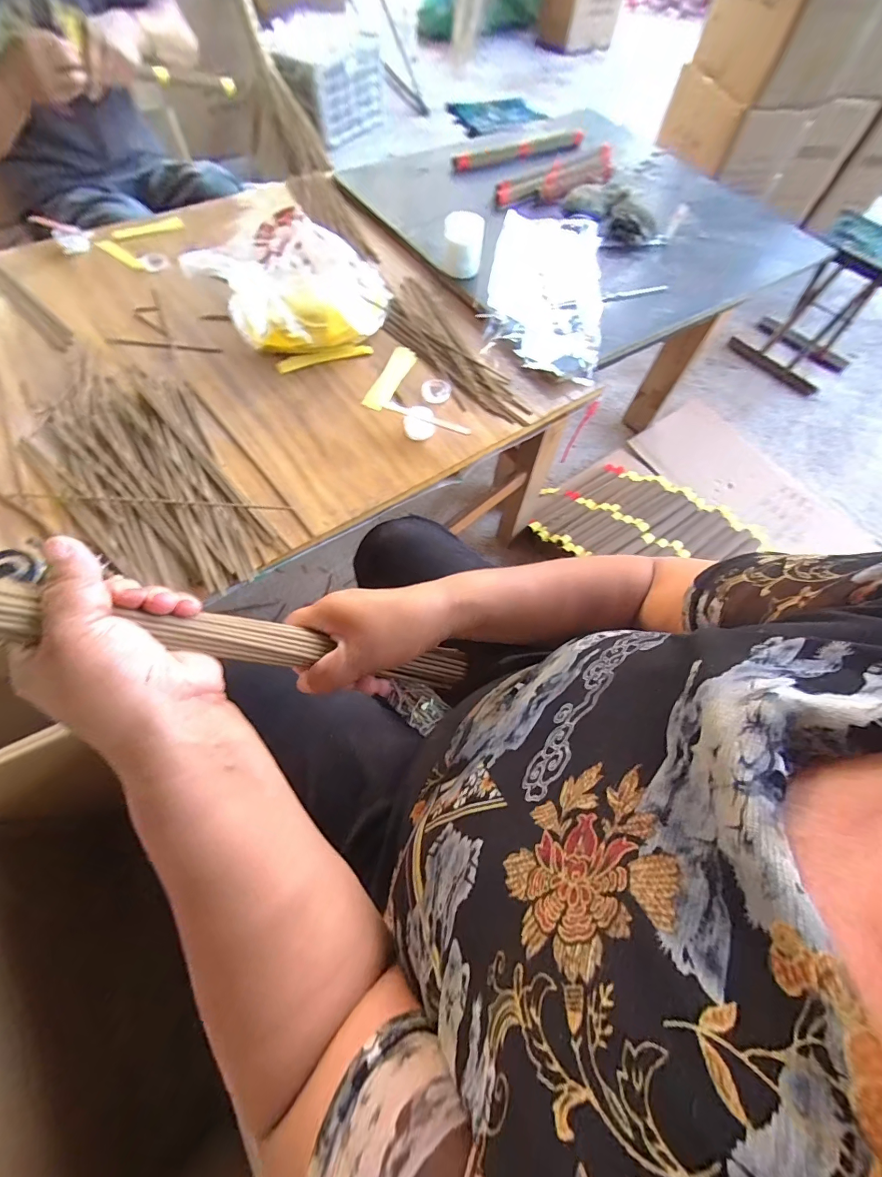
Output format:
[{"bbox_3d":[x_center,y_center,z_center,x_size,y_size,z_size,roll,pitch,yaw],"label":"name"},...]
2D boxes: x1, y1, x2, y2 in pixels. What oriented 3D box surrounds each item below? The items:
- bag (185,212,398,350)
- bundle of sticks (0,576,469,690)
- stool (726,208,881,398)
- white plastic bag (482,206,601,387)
[{"bbox_3d":[-0.225,-0.454,0.613,0.265,0.077,0.229,25,65,8],"label":"bag"},{"bbox_3d":[-0.116,0.030,0.241,0.316,0.019,0.030,15,59,-33],"label":"bundle of sticks"},{"bbox_3d":[1.148,-0.836,1.206,0.240,0.308,0.298,-33,70,-17],"label":"stool"},{"bbox_3d":[0.172,-0.487,0.667,0.180,0.040,0.393,11,64,2],"label":"white plastic bag"}]

